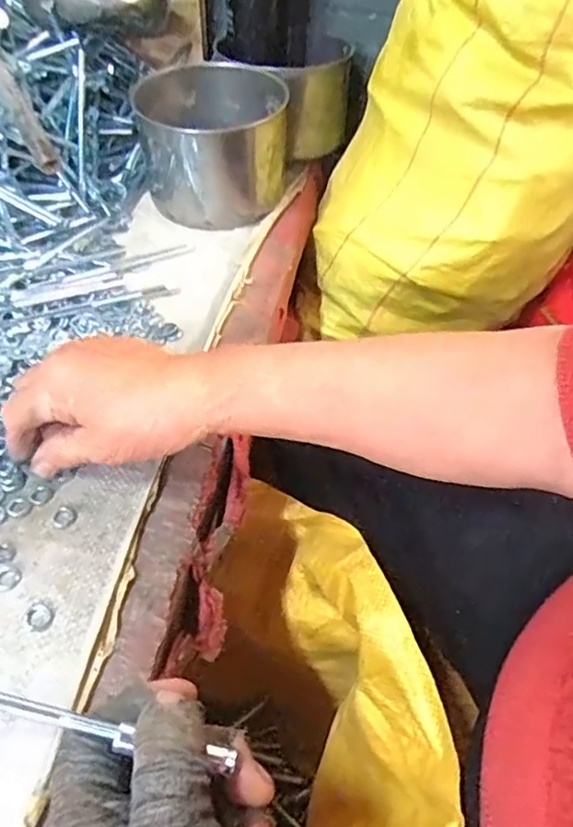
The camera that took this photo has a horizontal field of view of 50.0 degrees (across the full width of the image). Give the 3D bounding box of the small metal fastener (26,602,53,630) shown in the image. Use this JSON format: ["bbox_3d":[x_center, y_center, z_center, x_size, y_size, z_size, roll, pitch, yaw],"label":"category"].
[{"bbox_3d":[-0.126,0.103,0.314,0.013,0.004,0.015,-30,55,-27],"label":"small metal fastener"}]

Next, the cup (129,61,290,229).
[{"bbox_3d":[-0.065,-0.252,0.571,0.131,0.100,0.136,5,47,3],"label":"cup"}]

